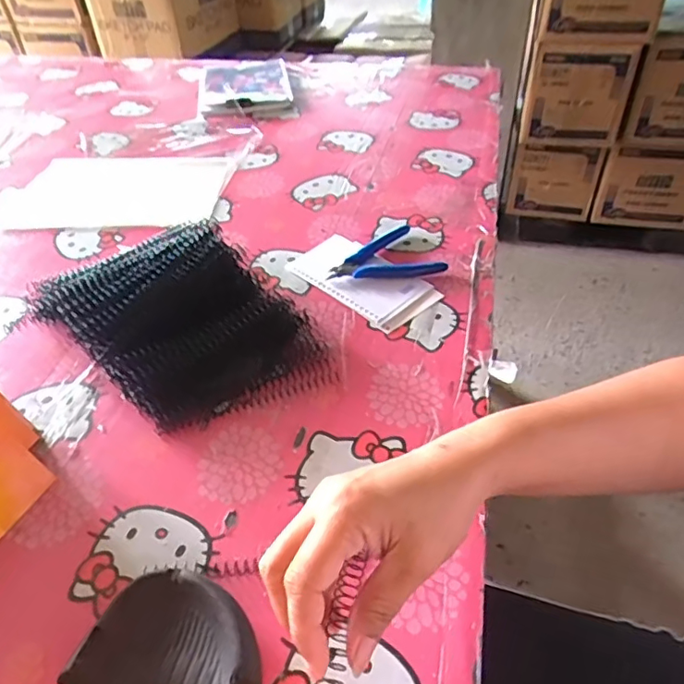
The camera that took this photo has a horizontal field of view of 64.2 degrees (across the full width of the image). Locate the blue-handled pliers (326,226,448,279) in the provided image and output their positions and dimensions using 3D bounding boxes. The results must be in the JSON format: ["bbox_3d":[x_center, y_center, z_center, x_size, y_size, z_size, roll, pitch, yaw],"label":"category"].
[{"bbox_3d":[0.040,-0.088,0.580,0.112,0.010,0.094,-20,46,-16],"label":"blue-handled pliers"}]

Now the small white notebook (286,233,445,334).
[{"bbox_3d":[0.021,-0.068,0.562,0.082,0.011,0.153,-36,52,-29],"label":"small white notebook"}]

